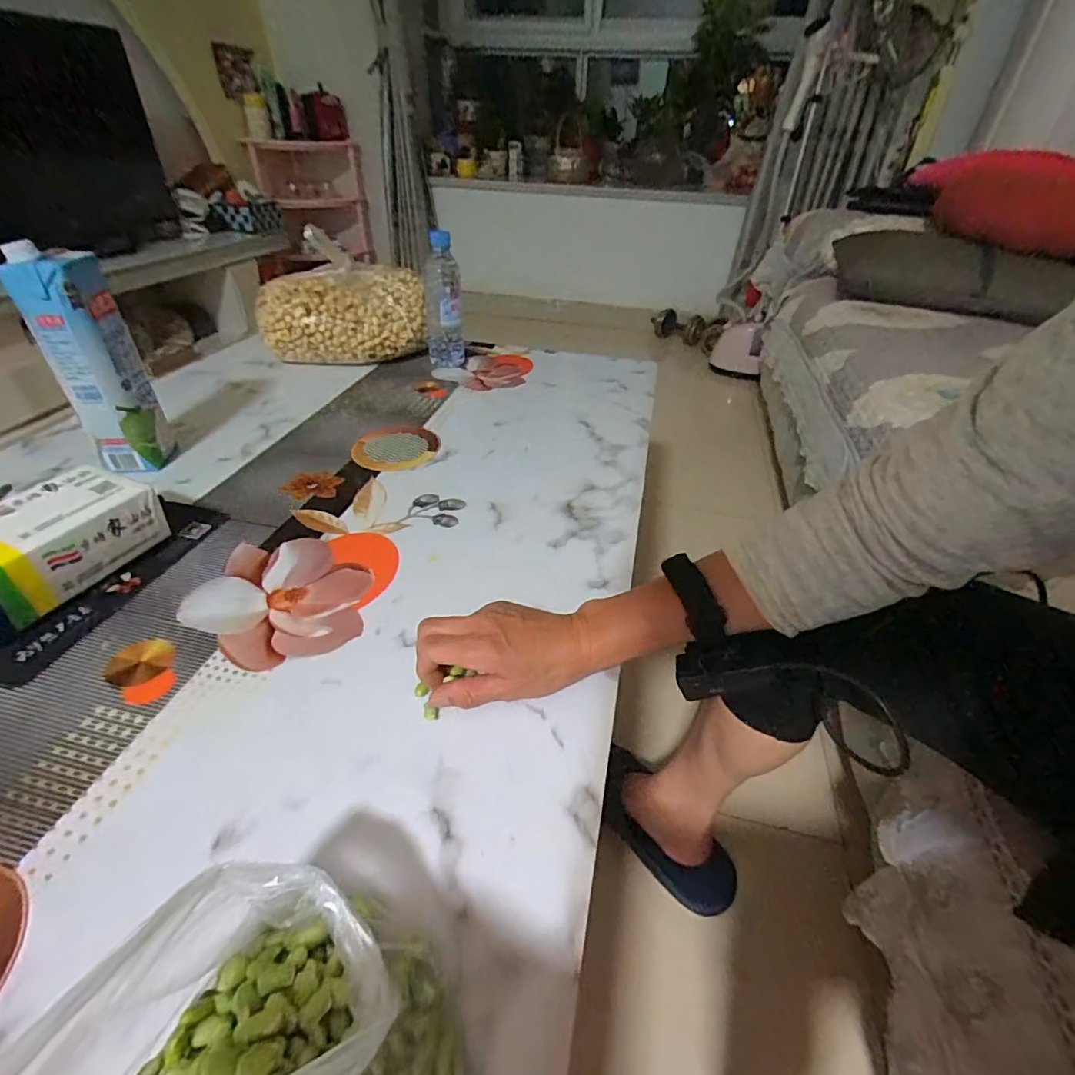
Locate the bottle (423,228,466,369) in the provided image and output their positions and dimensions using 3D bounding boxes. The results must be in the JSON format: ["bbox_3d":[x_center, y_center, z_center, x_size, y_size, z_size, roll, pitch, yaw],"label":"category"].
[{"bbox_3d":[-0.162,-0.403,0.907,0.061,0.211,0.066,-6,38,-9],"label":"bottle"}]

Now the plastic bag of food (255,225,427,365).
[{"bbox_3d":[-0.343,-0.404,0.932,0.275,0.178,0.167,-8,38,-12],"label":"plastic bag of food"}]

